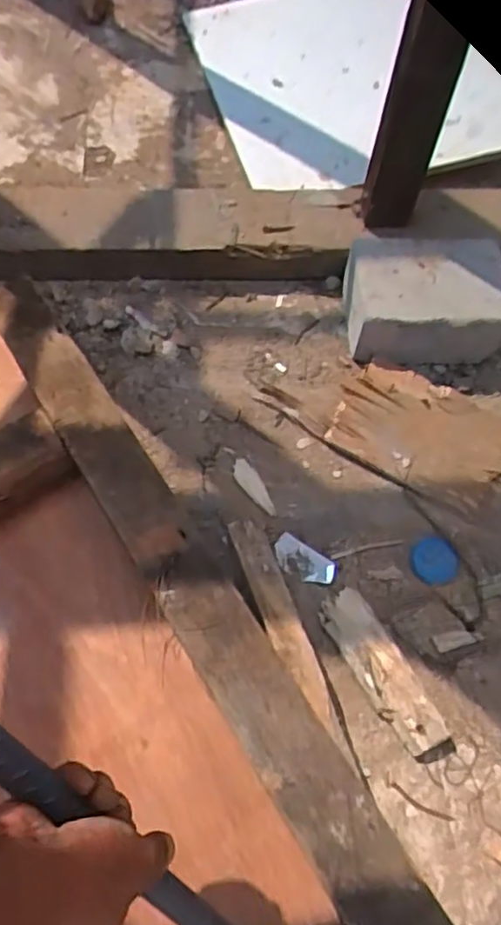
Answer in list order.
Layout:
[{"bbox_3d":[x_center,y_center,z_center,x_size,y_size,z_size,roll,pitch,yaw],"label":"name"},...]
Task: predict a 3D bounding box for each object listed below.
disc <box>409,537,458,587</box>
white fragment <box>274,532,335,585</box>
[{"bbox_3d":[0.215,0.115,0.784,0.054,0.011,0.056,1,63,-3],"label":"disc"},{"bbox_3d":[0.061,0.116,0.780,0.075,0.011,0.036,31,65,12],"label":"white fragment"}]

